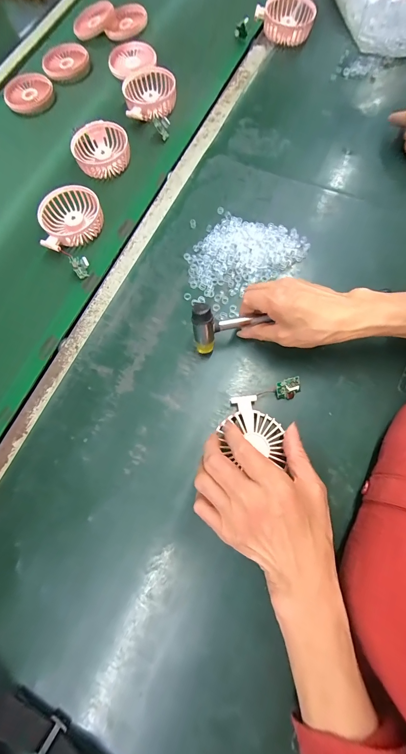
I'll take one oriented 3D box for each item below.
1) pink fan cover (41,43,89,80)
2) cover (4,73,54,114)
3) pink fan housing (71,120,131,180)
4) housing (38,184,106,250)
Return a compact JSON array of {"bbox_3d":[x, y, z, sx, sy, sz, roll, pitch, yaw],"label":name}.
[{"bbox_3d":[-0.260,-0.599,0.566,0.086,0.015,0.089,-10,74,-1],"label":"pink fan cover"},{"bbox_3d":[-0.316,-0.518,0.542,0.088,0.018,0.071,-26,75,-6],"label":"cover"},{"bbox_3d":[-0.164,-0.368,0.483,0.087,0.033,0.091,0,74,1],"label":"pink fan housing"},{"bbox_3d":[-0.195,-0.234,0.448,0.092,0.044,0.091,-21,74,-5],"label":"housing"}]

